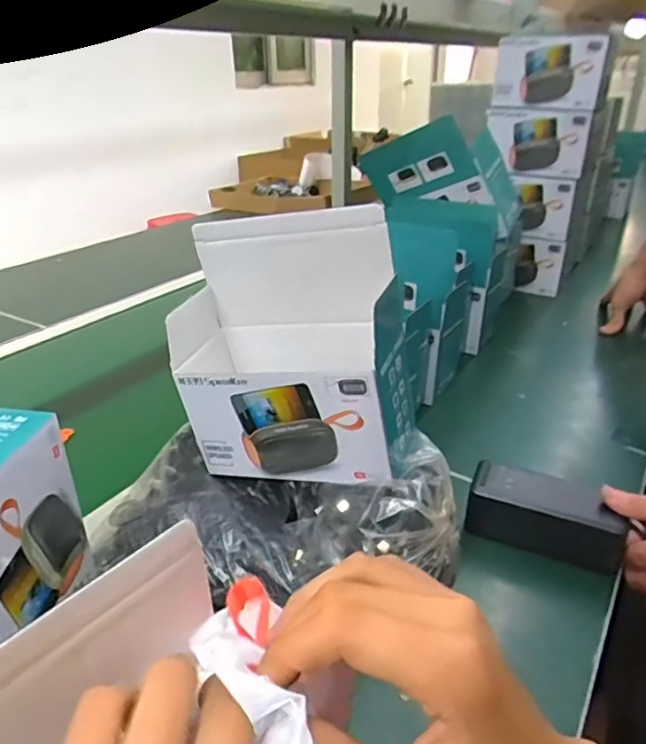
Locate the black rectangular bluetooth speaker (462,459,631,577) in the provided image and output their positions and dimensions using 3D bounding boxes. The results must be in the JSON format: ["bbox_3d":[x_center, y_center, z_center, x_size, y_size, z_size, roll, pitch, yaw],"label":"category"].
[{"bbox_3d":[0.194,0.130,0.512,0.129,0.059,0.049,9,30,19],"label":"black rectangular bluetooth speaker"}]

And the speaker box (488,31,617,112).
[{"bbox_3d":[0.389,-0.513,0.990,0.181,0.106,0.054,24,37,39],"label":"speaker box"}]

